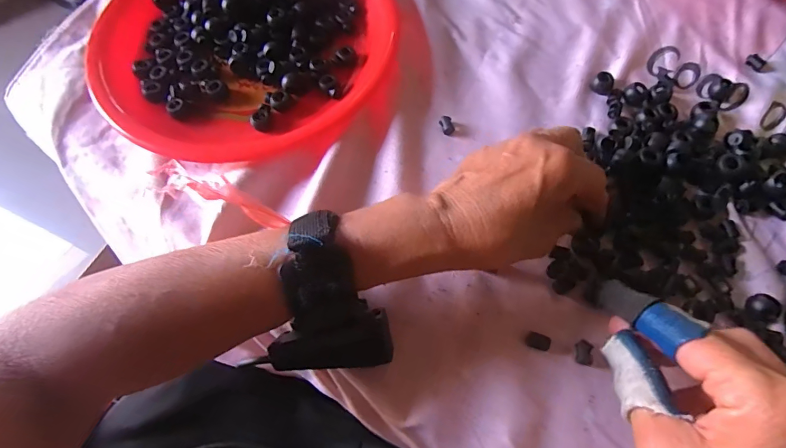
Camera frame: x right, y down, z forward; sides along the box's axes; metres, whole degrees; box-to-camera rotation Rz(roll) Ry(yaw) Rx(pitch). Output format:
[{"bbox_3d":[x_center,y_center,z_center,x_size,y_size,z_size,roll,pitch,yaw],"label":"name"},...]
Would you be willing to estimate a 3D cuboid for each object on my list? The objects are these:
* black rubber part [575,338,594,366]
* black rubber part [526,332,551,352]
[{"bbox_3d":[0.121,0.081,0.266,0.011,0.006,0.016,15,68,9],"label":"black rubber part"},{"bbox_3d":[0.093,0.075,0.270,0.014,0.005,0.011,18,69,11],"label":"black rubber part"}]

